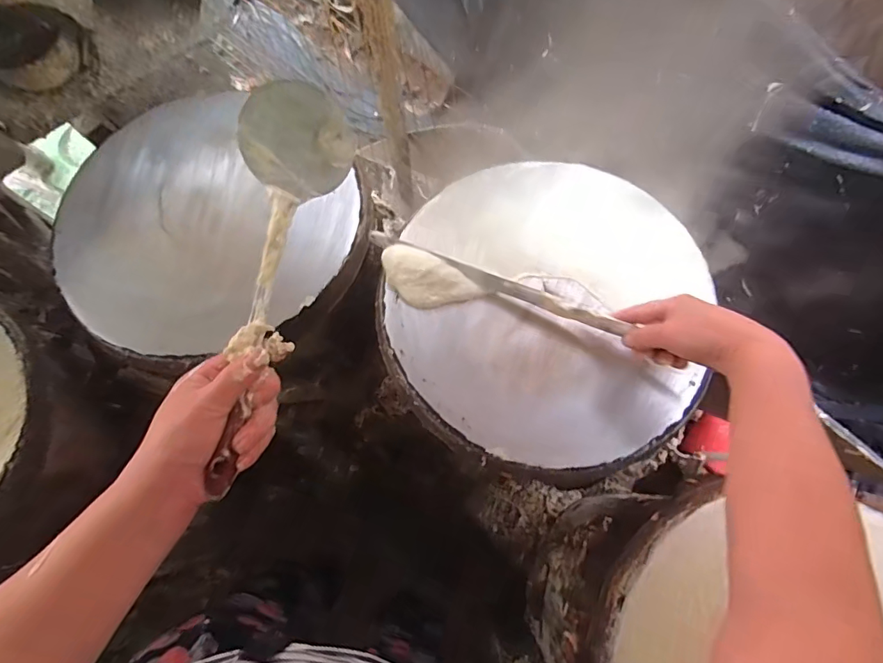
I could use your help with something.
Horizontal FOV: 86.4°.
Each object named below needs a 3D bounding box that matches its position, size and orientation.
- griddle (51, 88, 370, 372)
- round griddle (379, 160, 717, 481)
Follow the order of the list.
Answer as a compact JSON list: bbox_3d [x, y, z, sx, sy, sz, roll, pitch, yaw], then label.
[{"bbox_3d":[-0.297,-0.133,0.574,0.365,0.043,0.353,33,77,11],"label":"griddle"},{"bbox_3d":[0.117,-0.038,0.546,0.346,0.037,0.379,-1,73,2],"label":"round griddle"}]

